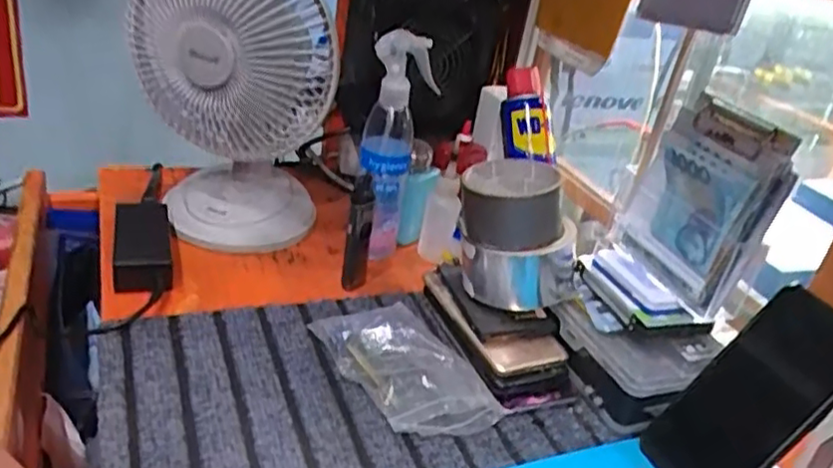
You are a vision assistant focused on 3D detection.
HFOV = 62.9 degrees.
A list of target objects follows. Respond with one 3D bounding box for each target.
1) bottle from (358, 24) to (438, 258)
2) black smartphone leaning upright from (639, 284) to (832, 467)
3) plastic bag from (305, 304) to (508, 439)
[{"bbox_3d":[-0.021,-0.076,0.655,0.073,0.215,0.064,5,29,-8],"label":"bottle"},{"bbox_3d":[0.224,0.112,0.459,0.007,0.158,0.075,29,15,-34],"label":"black smartphone leaning upright"},{"bbox_3d":[-0.010,0.103,0.514,0.080,0.035,0.133,-10,35,-33],"label":"plastic bag"}]

